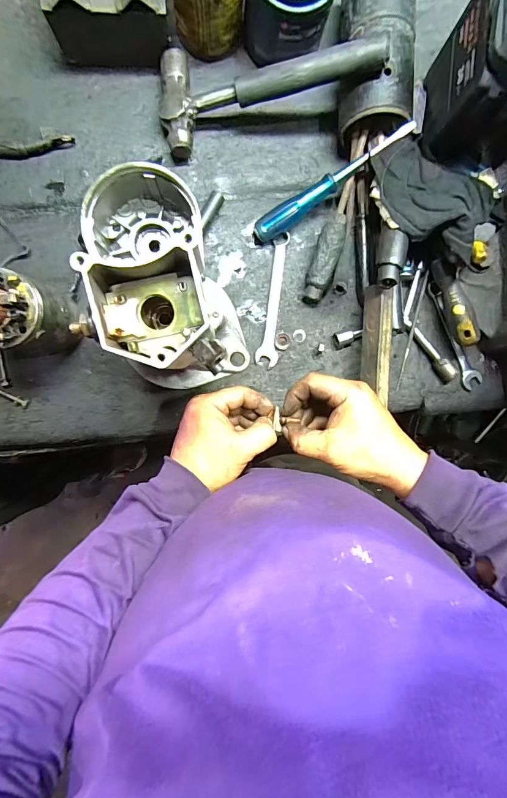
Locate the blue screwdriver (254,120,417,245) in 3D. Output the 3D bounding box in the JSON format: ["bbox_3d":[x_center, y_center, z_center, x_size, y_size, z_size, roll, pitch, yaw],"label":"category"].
[{"bbox_3d":[0.088,-0.249,0.439,0.204,0.024,0.027,-31,97,13],"label":"blue screwdriver"}]

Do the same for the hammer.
[{"bbox_3d":[0.015,-0.339,0.404,0.239,0.033,0.103,-3,95,15],"label":"hammer"}]

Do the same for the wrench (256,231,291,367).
[{"bbox_3d":[0.026,-0.124,0.475,0.026,0.007,0.162,7,92,-5],"label":"wrench"}]

